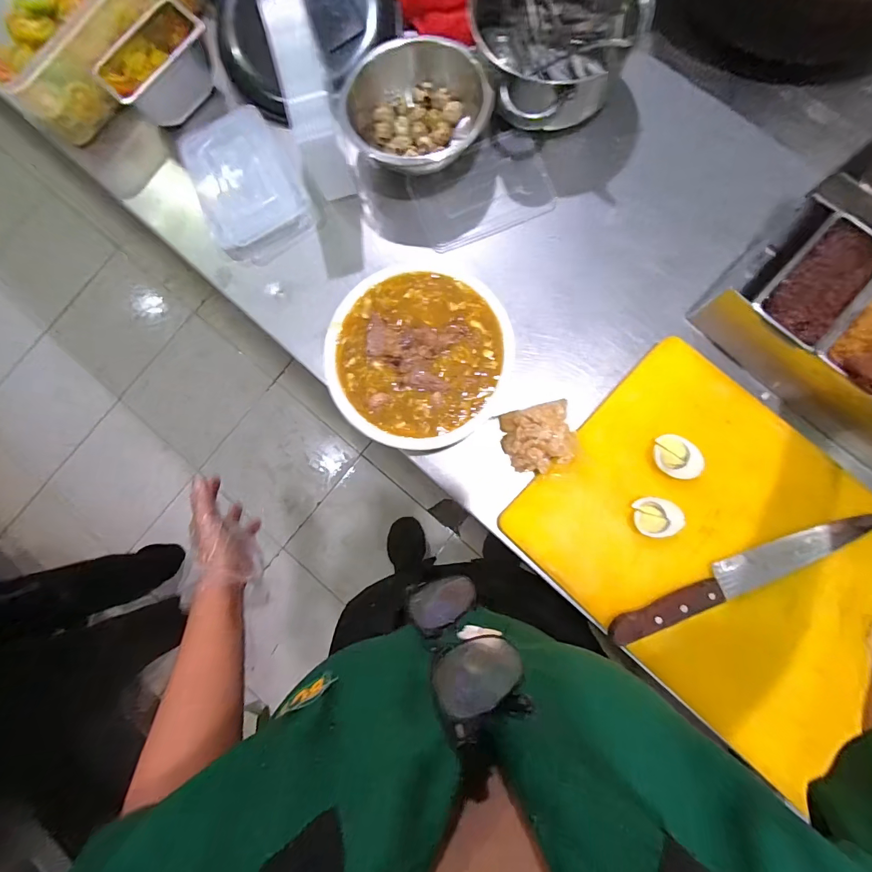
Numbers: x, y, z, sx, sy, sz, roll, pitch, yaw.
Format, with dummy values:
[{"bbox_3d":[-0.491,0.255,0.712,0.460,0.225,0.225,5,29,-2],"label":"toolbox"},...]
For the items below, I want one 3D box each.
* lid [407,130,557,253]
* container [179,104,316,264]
[{"bbox_3d":[0.060,-0.319,0.541,0.169,0.009,0.121,-21,86,2],"label":"lid"},{"bbox_3d":[-0.257,-0.340,0.562,0.138,0.034,0.200,-28,81,2],"label":"container"}]

